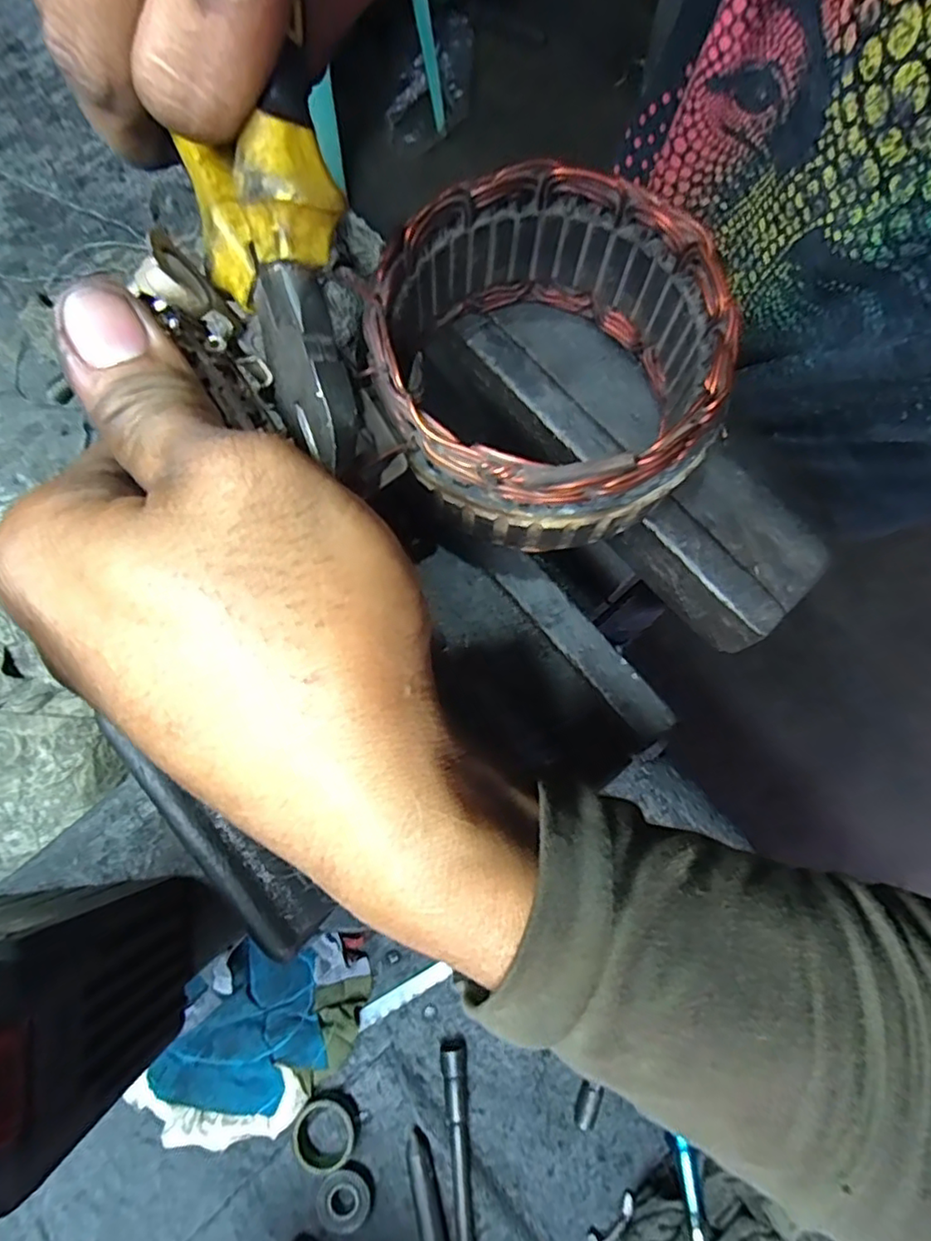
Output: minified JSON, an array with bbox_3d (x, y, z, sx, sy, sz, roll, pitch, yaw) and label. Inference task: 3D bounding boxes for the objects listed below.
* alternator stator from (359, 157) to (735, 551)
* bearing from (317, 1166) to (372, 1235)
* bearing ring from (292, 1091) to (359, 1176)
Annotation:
[{"bbox_3d":[0.026,-0.079,0.203,0.106,0.052,0.116,0,77,0],"label":"alternator stator"},{"bbox_3d":[-0.079,0.375,0.400,0.033,0.006,0.038,32,79,7],"label":"bearing"},{"bbox_3d":[-0.092,0.336,0.407,0.040,0.019,0.040,0,77,0],"label":"bearing ring"}]

